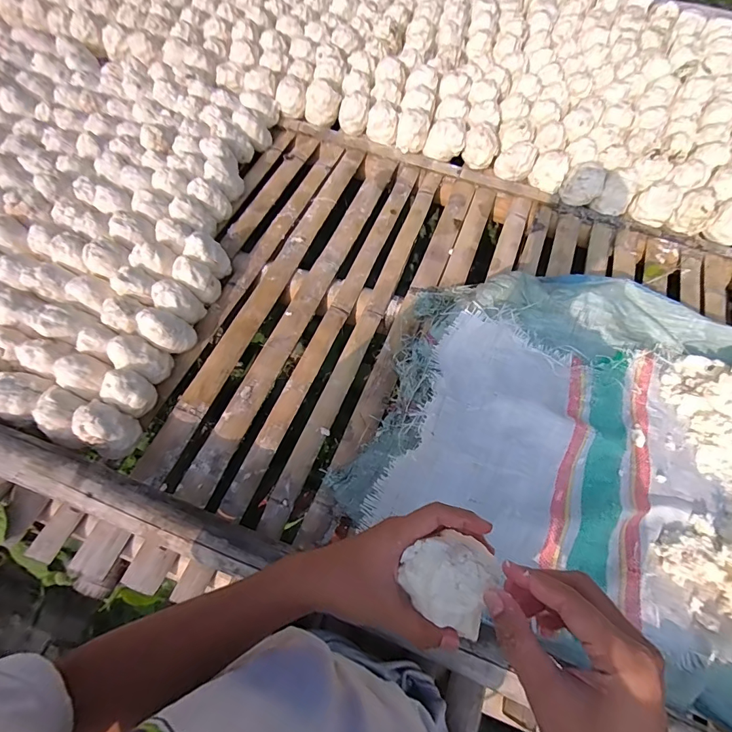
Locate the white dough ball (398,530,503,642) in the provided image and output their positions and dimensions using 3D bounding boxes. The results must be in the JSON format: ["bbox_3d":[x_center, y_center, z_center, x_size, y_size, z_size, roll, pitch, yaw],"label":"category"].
[{"bbox_3d":[0.069,0.164,0.318,0.070,0.047,0.067,31,70,11],"label":"white dough ball"}]

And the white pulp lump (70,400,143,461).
[{"bbox_3d":[-0.388,0.094,0.598,0.071,0.073,0.063,26,67,9],"label":"white pulp lump"}]

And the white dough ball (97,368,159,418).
[{"bbox_3d":[-0.368,0.041,0.624,0.058,0.065,0.060,1,65,-2],"label":"white dough ball"}]

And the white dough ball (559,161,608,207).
[{"bbox_3d":[0.513,-0.424,0.948,0.082,0.085,0.079,1,65,-2],"label":"white dough ball"}]

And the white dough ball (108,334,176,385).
[{"bbox_3d":[-0.368,-0.013,0.654,0.077,0.070,0.060,26,67,9],"label":"white dough ball"}]

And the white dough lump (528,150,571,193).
[{"bbox_3d":[0.439,-0.466,0.965,0.078,0.076,0.076,23,67,8],"label":"white dough lump"}]

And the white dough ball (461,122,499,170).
[{"bbox_3d":[0.283,-0.539,0.982,0.083,0.078,0.079,24,67,9],"label":"white dough ball"}]

